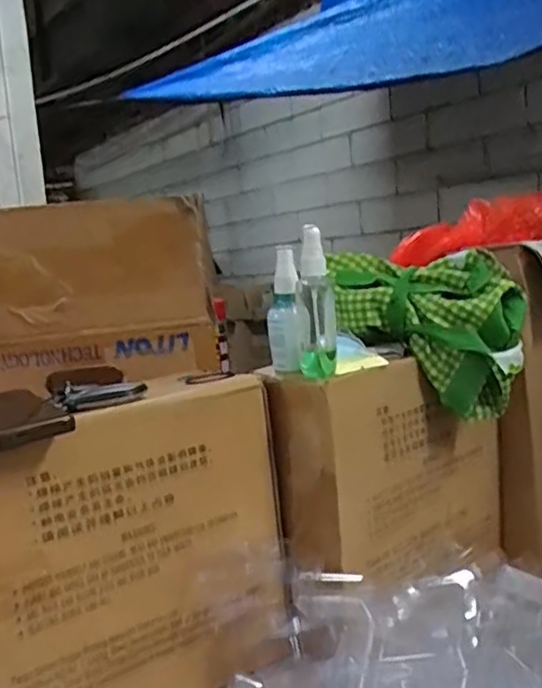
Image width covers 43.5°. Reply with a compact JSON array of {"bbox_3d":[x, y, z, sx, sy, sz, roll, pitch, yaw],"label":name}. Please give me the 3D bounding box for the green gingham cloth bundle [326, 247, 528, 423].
[{"bbox_3d":[0.159,-0.011,0.702,0.184,0.160,0.101,-3,8,9],"label":"green gingham cloth bundle"}]

